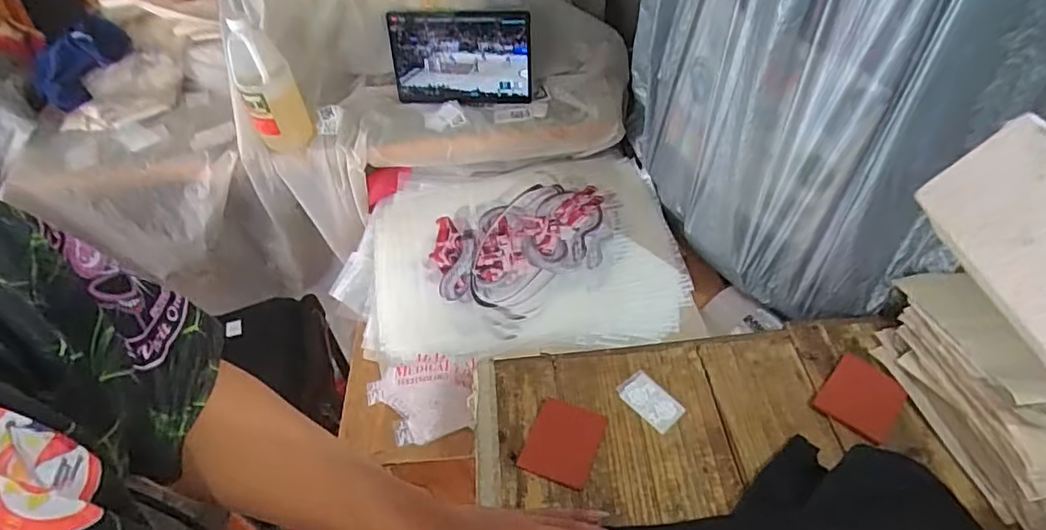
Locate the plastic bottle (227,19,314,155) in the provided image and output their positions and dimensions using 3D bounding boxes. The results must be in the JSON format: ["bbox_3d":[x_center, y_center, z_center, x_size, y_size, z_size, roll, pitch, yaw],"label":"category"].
[{"bbox_3d":[-0.428,-0.298,0.938,0.091,0.213,0.080,-24,52,-17],"label":"plastic bottle"}]

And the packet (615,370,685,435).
[{"bbox_3d":[0.155,0.164,0.683,0.044,0.006,0.076,-34,56,-24],"label":"packet"}]

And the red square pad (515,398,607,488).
[{"bbox_3d":[0.046,0.204,0.650,0.079,0.011,0.088,14,63,19],"label":"red square pad"}]

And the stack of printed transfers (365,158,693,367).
[{"bbox_3d":[-0.009,-0.025,0.962,0.518,0.043,0.433,-6,49,-2],"label":"stack of printed transfers"}]

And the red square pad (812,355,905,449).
[{"bbox_3d":[0.397,0.153,0.660,0.078,0.004,0.099,34,59,27],"label":"red square pad"}]

